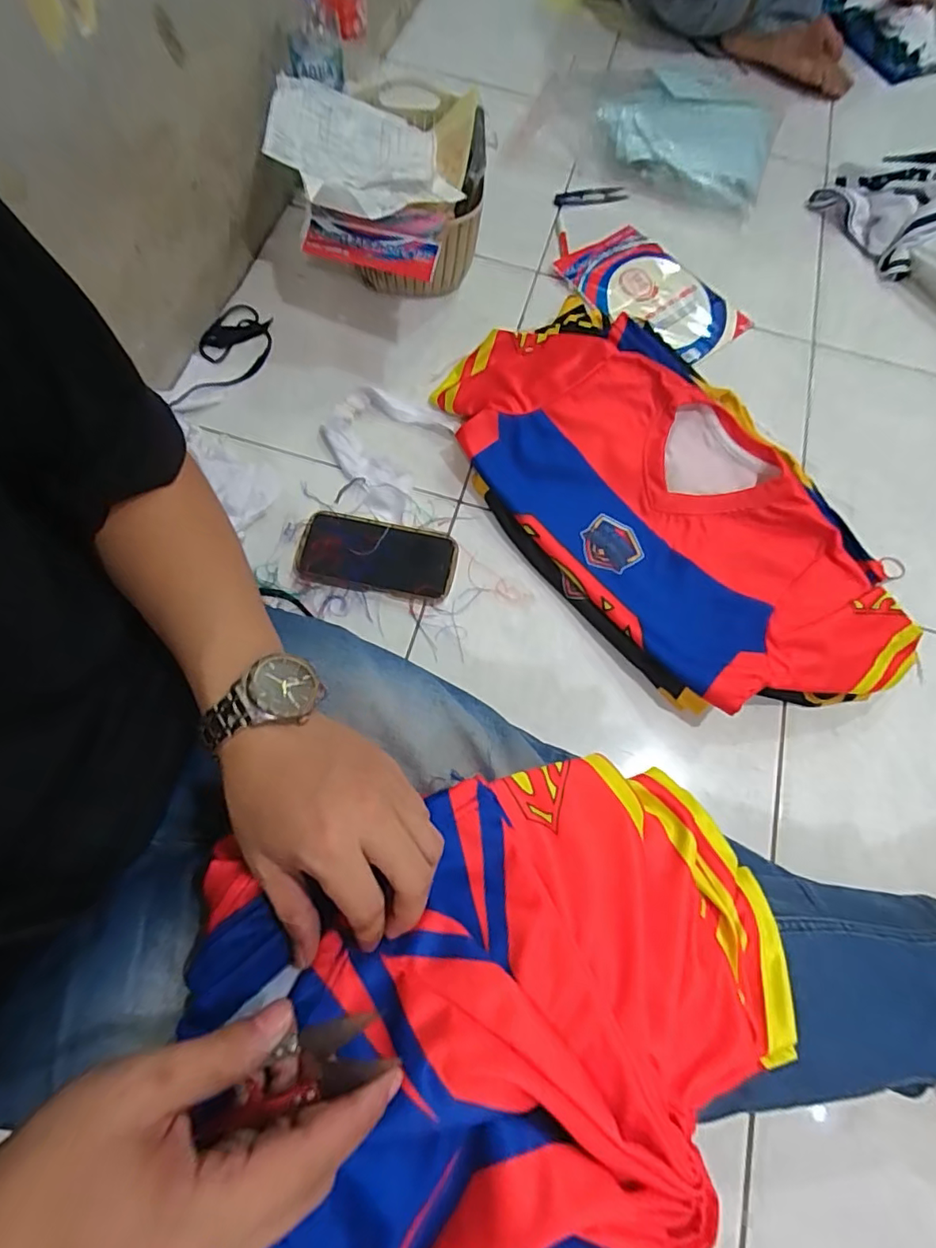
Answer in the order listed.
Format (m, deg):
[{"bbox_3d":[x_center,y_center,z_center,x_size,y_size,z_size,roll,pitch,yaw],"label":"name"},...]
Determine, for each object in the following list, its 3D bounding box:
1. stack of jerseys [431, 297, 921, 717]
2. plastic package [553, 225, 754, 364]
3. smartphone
[{"bbox_3d":[0.213,-0.139,0.638,0.290,0.090,0.598,-39,74,-15],"label":"stack of jerseys"},{"bbox_3d":[0.269,-0.475,0.803,0.265,0.032,0.164,40,72,13],"label":"plastic package"},{"bbox_3d":[-0.101,-0.079,0.617,0.171,0.014,0.083,9,68,2],"label":"smartphone"}]

